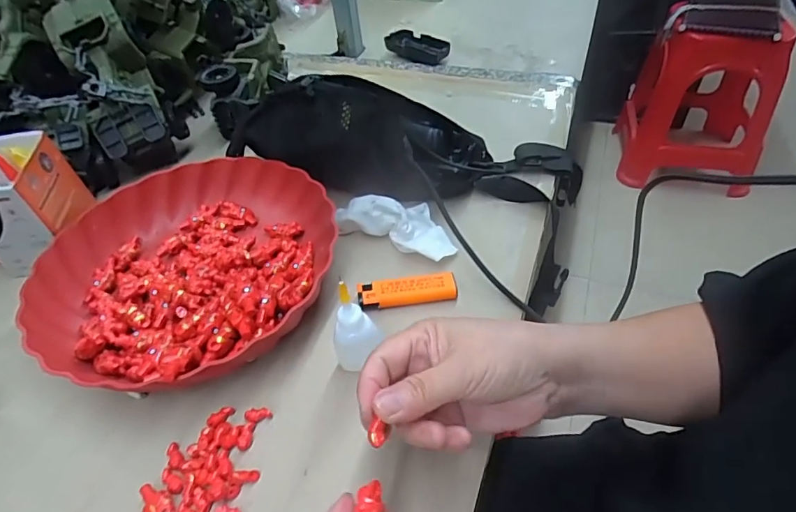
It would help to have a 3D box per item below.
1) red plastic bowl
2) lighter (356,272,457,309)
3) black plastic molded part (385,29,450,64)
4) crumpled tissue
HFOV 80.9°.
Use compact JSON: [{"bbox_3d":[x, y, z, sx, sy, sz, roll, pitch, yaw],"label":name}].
[{"bbox_3d":[-0.181,0.007,0.404,0.240,0.055,0.240,-3,44,3],"label":"red plastic bowl"},{"bbox_3d":[0.008,0.030,0.384,0.079,0.016,0.022,-8,44,-2],"label":"lighter"},{"bbox_3d":[0.032,-0.342,0.759,0.056,0.017,0.121,-32,51,-24],"label":"black plastic molded part"},{"bbox_3d":[-0.004,-0.032,0.431,0.119,0.035,0.041,18,49,23],"label":"crumpled tissue"}]

